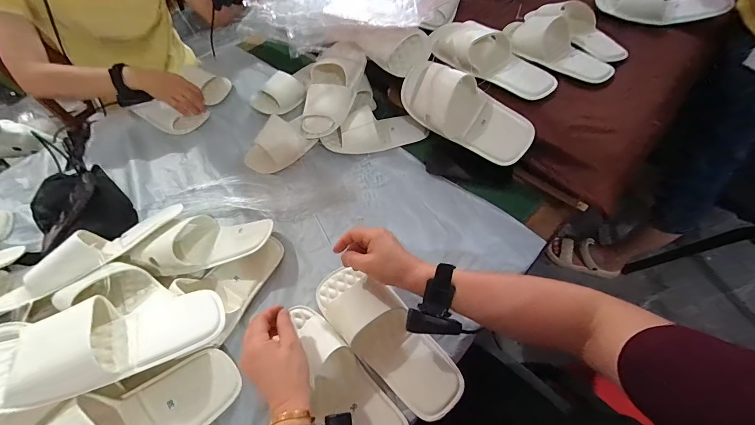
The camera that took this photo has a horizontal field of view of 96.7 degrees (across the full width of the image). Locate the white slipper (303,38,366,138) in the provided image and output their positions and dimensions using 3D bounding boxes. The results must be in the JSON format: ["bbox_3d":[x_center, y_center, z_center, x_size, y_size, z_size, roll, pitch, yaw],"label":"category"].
[{"bbox_3d":[-0.098,-0.266,0.714,0.103,0.056,0.231,19,84,16],"label":"white slipper"}]

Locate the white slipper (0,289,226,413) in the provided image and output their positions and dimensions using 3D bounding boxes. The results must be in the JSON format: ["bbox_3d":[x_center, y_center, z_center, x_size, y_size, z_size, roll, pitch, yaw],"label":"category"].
[{"bbox_3d":[-0.342,0.160,0.422,0.266,0.052,0.105,-9,53,-31],"label":"white slipper"}]

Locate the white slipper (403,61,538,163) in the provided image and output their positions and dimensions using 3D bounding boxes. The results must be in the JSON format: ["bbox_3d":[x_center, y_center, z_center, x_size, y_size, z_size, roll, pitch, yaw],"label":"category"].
[{"bbox_3d":[0.168,-0.194,0.648,0.274,0.116,0.075,39,30,15],"label":"white slipper"}]

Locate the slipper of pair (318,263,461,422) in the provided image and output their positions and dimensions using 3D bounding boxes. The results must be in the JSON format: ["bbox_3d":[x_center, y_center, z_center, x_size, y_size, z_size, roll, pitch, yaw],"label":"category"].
[{"bbox_3d":[0.010,0.175,0.491,0.093,0.047,0.251,-41,68,-19],"label":"slipper of pair"}]

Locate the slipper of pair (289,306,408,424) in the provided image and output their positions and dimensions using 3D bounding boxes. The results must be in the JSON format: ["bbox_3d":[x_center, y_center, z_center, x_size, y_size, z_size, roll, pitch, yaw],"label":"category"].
[{"bbox_3d":[-0.055,0.228,0.461,0.085,0.060,0.238,-34,67,-16],"label":"slipper of pair"}]

